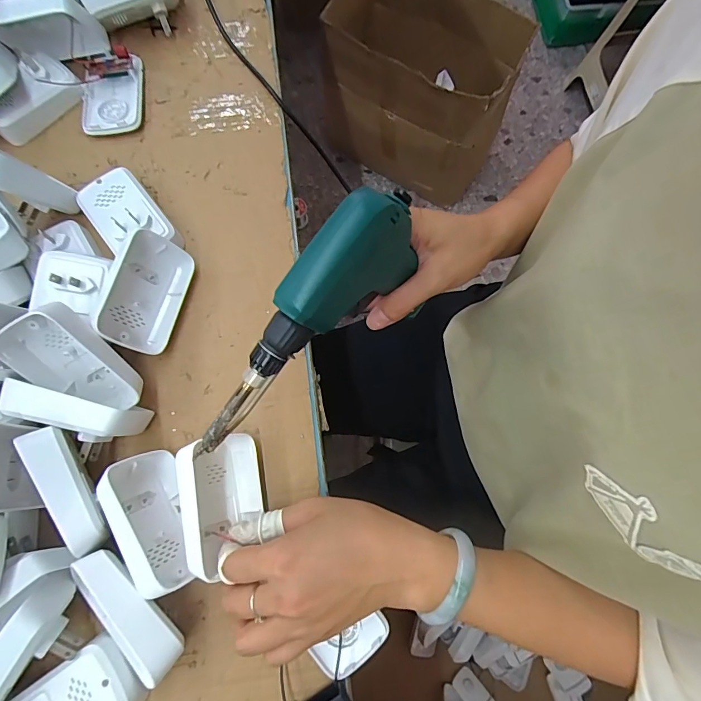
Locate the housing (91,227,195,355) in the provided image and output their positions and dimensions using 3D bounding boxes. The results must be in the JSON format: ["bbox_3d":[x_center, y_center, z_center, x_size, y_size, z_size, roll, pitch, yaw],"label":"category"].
[{"bbox_3d":[-0.172,-0.048,0.343,0.027,0.059,0.095,3,71,45],"label":"housing"}]

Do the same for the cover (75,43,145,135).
[{"bbox_3d":[-0.236,-0.256,0.399,0.054,0.025,0.086,-5,75,-3],"label":"cover"}]

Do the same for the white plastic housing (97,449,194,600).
[{"bbox_3d":[-0.145,0.125,0.299,0.032,0.056,0.095,-33,78,18],"label":"white plastic housing"}]

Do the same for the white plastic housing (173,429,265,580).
[{"bbox_3d":[-0.095,0.111,0.302,0.052,0.037,0.090,-12,76,-5],"label":"white plastic housing"}]

